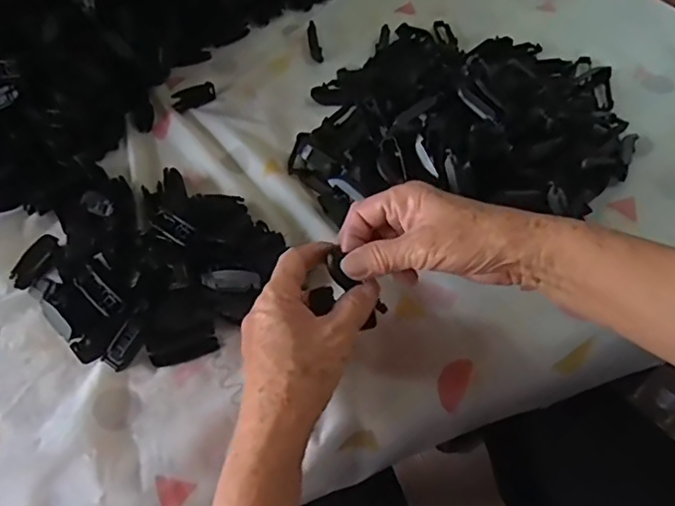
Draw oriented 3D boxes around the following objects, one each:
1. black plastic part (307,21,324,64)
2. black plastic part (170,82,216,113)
[{"bbox_3d":[-0.028,-0.248,0.663,0.013,0.010,0.054,-12,79,-7],"label":"black plastic part"},{"bbox_3d":[-0.155,-0.171,0.608,0.051,0.015,0.020,-29,56,-19],"label":"black plastic part"}]

